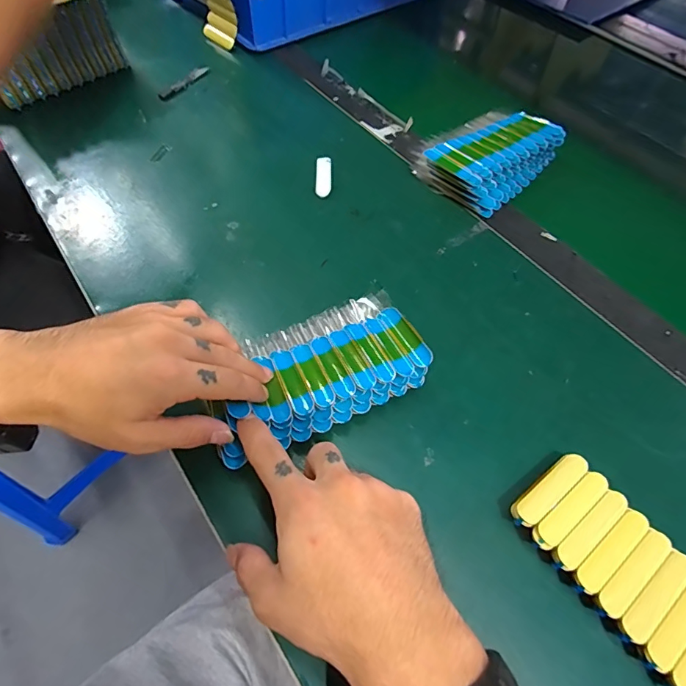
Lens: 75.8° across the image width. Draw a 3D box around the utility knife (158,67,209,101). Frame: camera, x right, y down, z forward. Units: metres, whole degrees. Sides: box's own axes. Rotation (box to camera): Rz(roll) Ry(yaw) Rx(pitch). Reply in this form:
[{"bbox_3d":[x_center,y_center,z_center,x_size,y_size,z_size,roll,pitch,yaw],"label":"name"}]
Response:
[{"bbox_3d":[-0.196,-0.325,0.550,0.016,0.008,0.082,33,62,18],"label":"utility knife"}]

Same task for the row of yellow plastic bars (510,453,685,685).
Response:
[{"bbox_3d":[0.176,0.144,0.262,0.064,0.018,0.150,-34,64,-21],"label":"row of yellow plastic bars"}]

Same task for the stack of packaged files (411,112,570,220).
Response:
[{"bbox_3d":[0.159,-0.201,0.466,0.094,0.033,0.154,40,64,21],"label":"stack of packaged files"}]

